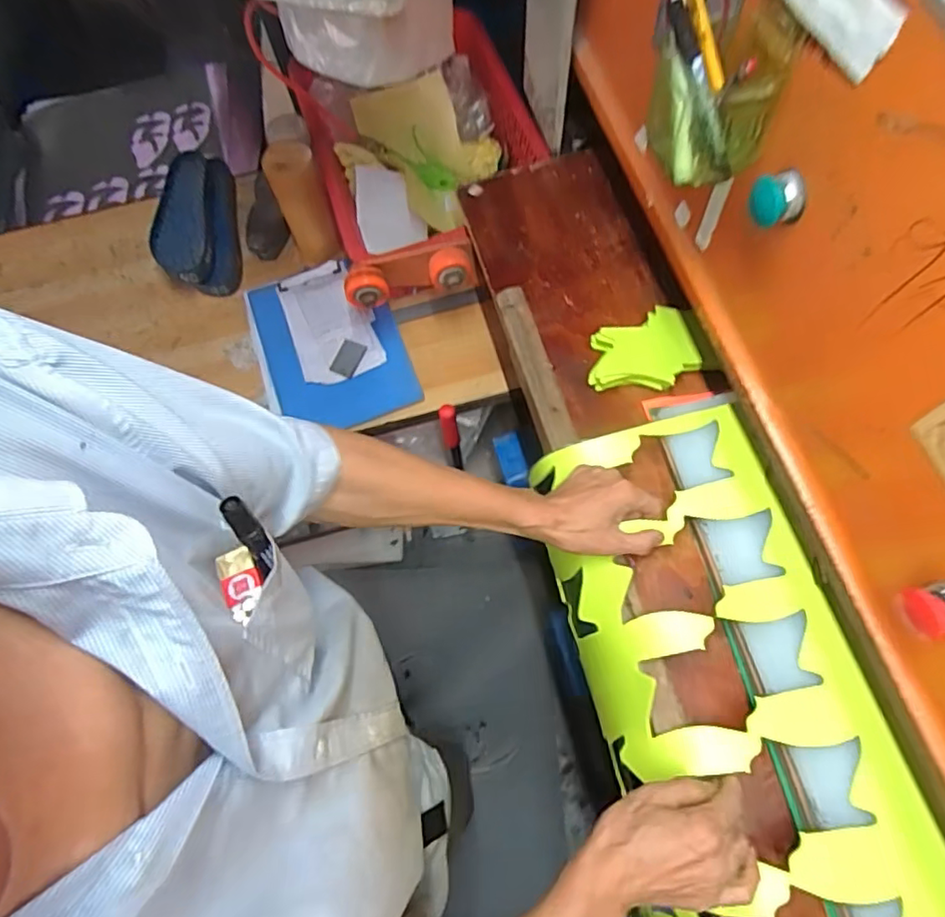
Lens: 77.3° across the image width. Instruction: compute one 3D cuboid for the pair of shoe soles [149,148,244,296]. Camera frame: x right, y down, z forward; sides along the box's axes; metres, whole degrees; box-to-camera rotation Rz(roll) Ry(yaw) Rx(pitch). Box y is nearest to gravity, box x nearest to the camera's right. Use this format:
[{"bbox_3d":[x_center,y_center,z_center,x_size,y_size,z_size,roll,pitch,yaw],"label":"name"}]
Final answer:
[{"bbox_3d":[-0.502,-0.433,1.087,0.136,0.072,0.286,-9,66,-4],"label":"pair of shoe soles"}]

